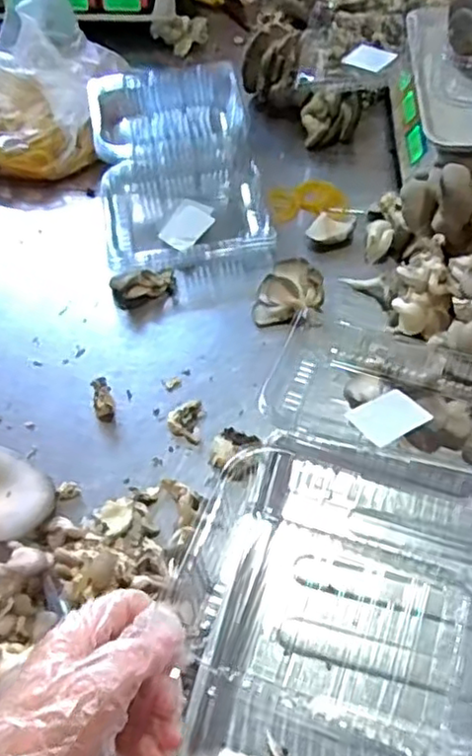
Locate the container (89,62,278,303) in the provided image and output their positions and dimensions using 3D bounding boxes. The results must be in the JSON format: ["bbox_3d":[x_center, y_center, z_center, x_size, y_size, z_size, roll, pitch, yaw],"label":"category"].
[{"bbox_3d":[-0.071,-0.259,0.820,0.195,0.079,0.327,-7,55,-2],"label":"container"}]

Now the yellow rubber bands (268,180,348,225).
[{"bbox_3d":[0.088,-0.222,0.828,0.096,0.015,0.069,-16,56,-8],"label":"yellow rubber bands"}]

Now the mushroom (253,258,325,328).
[{"bbox_3d":[0.057,-0.091,0.720,0.073,0.047,0.063,-1,55,3],"label":"mushroom"}]

